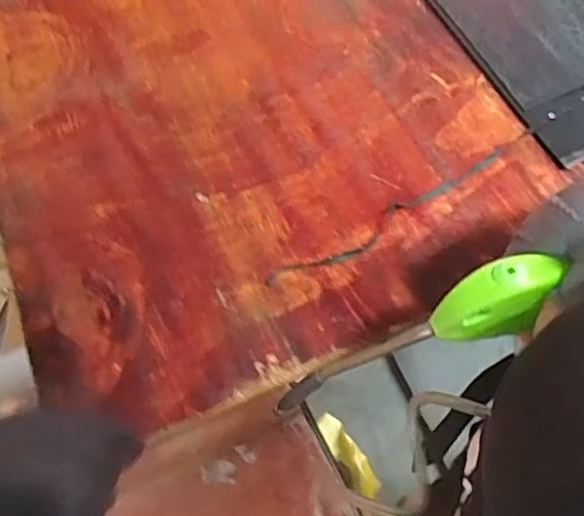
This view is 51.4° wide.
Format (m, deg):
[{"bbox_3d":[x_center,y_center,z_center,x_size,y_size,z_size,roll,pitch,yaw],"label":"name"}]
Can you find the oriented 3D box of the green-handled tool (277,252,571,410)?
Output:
[{"bbox_3d":[0.063,0.041,0.317,0.155,0.023,0.032,-27,62,13],"label":"green-handled tool"}]

